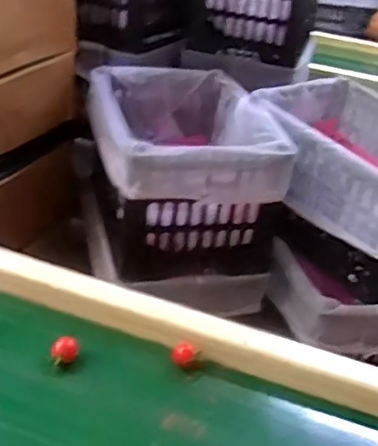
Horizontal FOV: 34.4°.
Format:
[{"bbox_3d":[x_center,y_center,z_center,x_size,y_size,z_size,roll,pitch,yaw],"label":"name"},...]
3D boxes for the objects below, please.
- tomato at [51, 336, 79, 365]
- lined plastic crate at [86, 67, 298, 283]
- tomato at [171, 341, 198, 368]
[{"bbox_3d":[-0.123,0.126,0.604,0.025,0.021,0.024,-1,30,-14],"label":"tomato"},{"bbox_3d":[-0.019,-0.105,0.980,0.262,0.186,0.343,-5,31,-20],"label":"lined plastic crate"},{"bbox_3d":[-0.005,0.133,0.614,0.024,0.019,0.024,6,29,-1],"label":"tomato"}]

